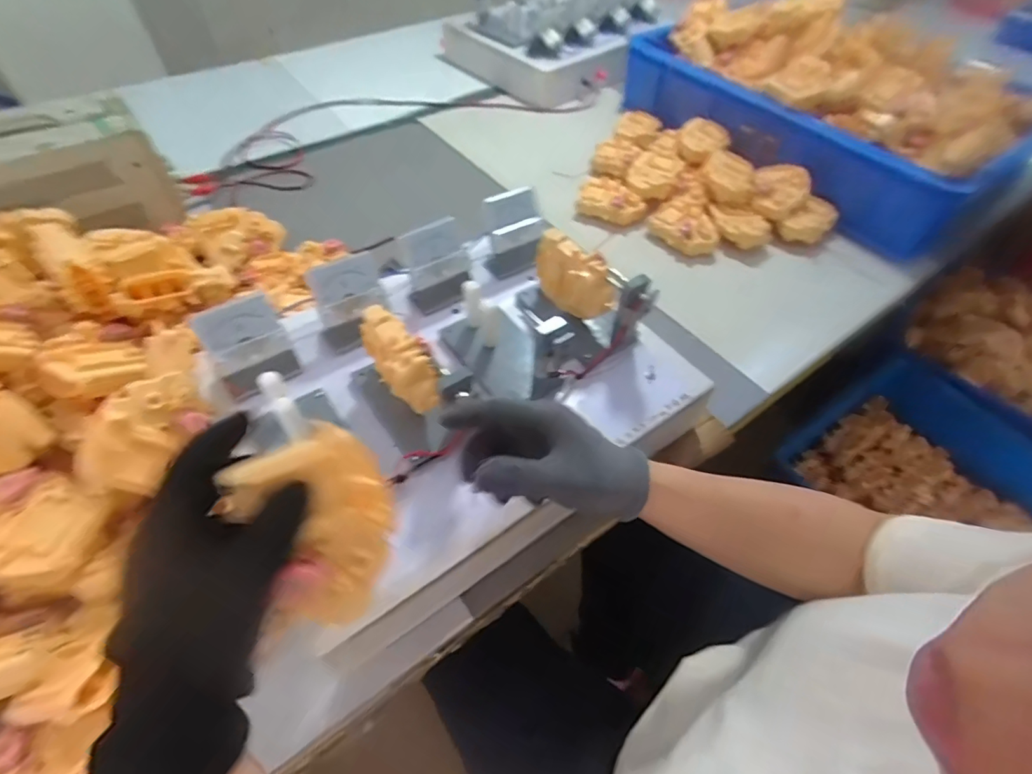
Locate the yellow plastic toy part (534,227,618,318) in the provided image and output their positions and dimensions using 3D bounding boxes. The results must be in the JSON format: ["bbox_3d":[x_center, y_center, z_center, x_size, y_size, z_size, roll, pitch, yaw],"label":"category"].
[{"bbox_3d":[0.056,-0.103,0.490,0.033,0.067,0.094,-27,58,-20],"label":"yellow plastic toy part"}]

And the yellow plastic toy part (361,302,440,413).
[{"bbox_3d":[-0.092,-0.023,0.404,0.036,0.038,0.103,-25,57,-19],"label":"yellow plastic toy part"}]

